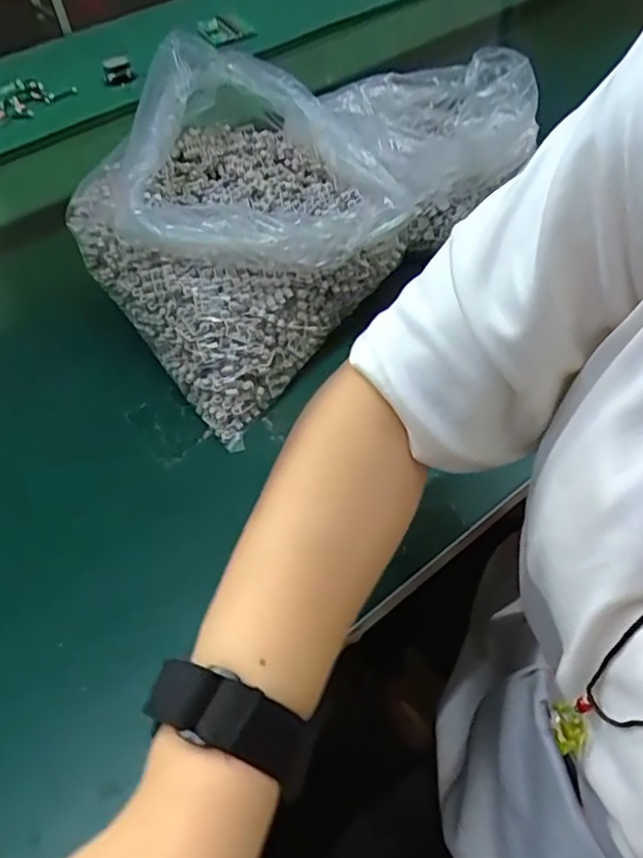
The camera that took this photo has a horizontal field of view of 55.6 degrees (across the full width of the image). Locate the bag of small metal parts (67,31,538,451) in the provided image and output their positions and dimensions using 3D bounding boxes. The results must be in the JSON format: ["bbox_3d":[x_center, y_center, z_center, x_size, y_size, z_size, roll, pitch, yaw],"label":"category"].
[{"bbox_3d":[0.021,-0.252,0.599,0.260,0.172,0.509,35,61,31],"label":"bag of small metal parts"}]

